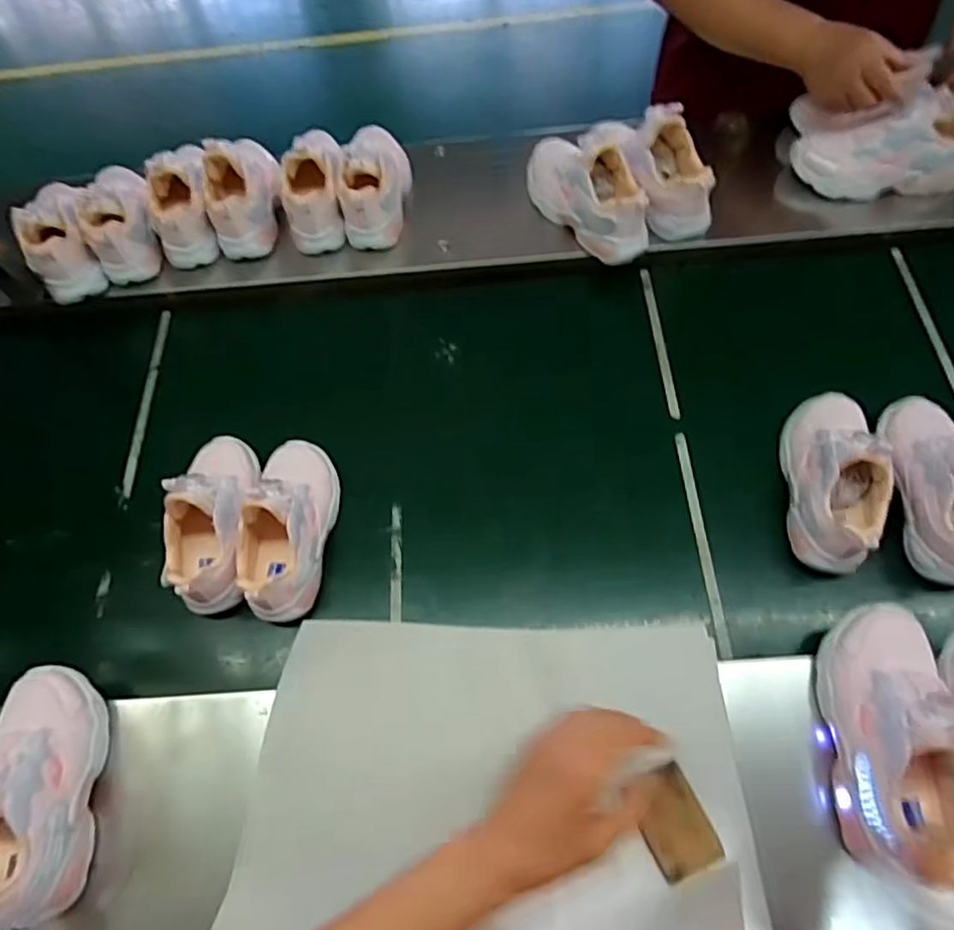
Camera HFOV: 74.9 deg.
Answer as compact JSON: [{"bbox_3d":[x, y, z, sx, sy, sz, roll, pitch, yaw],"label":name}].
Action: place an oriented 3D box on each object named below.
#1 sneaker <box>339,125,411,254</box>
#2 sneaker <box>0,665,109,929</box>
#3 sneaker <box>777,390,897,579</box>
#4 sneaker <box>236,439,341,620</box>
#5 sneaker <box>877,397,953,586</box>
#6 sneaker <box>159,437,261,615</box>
[{"bbox_3d":[-0.131,-0.380,0.810,0.073,0.079,0.203,4,65,5],"label":"sneaker"},{"bbox_3d":[-0.368,0.259,0.505,0.075,0.107,0.193,-12,64,-2],"label":"sneaker"},{"bbox_3d":[0.363,0.003,0.623,0.084,0.101,0.192,4,65,5],"label":"sneaker"},{"bbox_3d":[-0.192,0.053,0.632,0.075,0.095,0.192,1,65,4],"label":"sneaker"},{"bbox_3d":[0.461,0.009,0.604,0.073,0.094,0.190,-1,65,3],"label":"sneaker"},{"bbox_3d":[-0.270,0.043,0.631,0.079,0.089,0.193,-7,64,0],"label":"sneaker"}]

